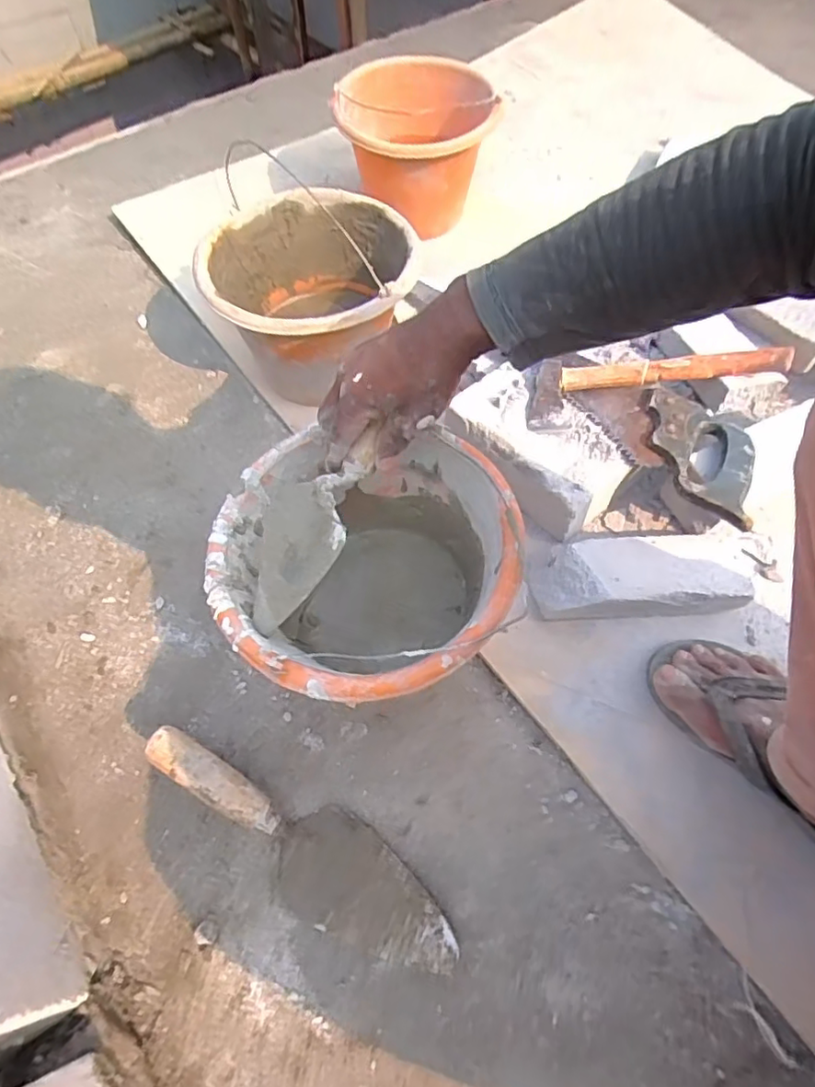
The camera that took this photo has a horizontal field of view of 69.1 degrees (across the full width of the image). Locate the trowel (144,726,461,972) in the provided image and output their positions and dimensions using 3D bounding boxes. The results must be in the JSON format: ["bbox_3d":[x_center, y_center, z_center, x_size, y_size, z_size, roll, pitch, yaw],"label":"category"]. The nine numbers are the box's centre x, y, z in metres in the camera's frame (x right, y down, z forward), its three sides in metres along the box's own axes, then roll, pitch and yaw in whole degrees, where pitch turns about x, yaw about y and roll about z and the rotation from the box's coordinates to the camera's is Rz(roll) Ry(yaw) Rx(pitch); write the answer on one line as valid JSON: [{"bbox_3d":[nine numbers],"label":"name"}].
[{"bbox_3d":[-0.093,0.252,0.497,0.299,0.052,0.086,33,64,4],"label":"trowel"}]

